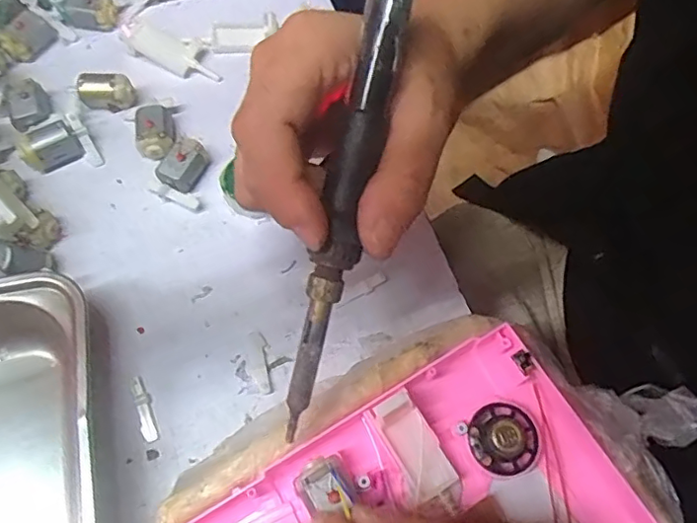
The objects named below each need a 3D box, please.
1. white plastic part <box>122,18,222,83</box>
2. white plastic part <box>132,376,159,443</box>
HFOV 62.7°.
[{"bbox_3d":[-0.110,-0.127,0.340,0.069,0.013,0.019,31,69,11],"label":"white plastic part"},{"bbox_3d":[-0.095,0.068,0.265,0.007,0.004,0.031,-21,69,-11],"label":"white plastic part"}]

